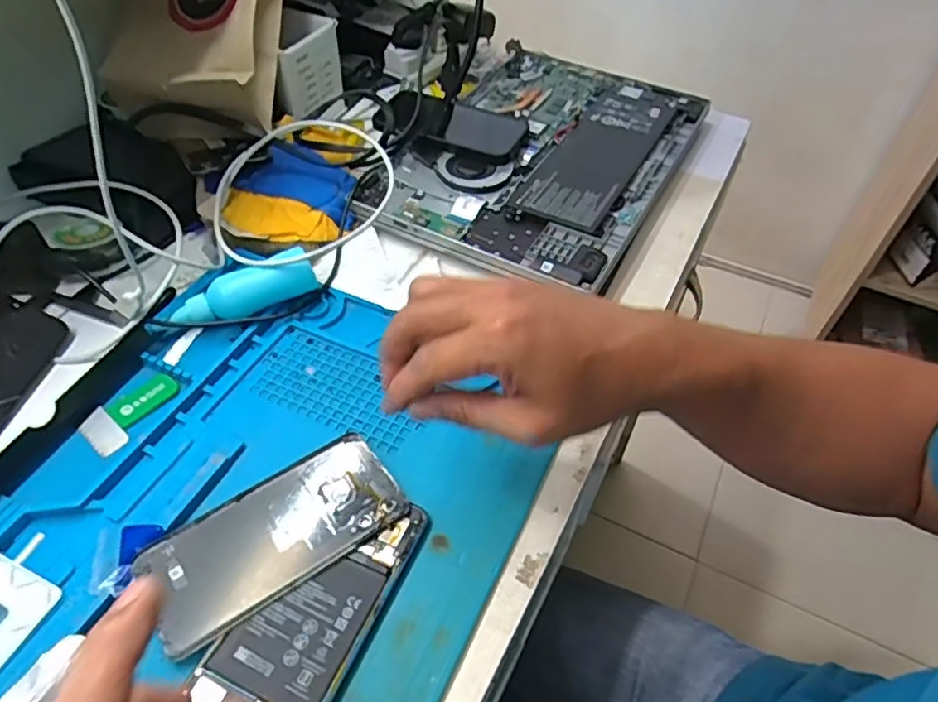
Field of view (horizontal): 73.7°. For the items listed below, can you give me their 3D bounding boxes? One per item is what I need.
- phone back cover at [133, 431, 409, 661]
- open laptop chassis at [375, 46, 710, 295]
[{"bbox_3d":[-0.113,0.106,0.369,0.143,0.004,0.071,-28,55,-24],"label":"phone back cover"},{"bbox_3d":[0.077,-0.206,0.636,0.246,0.021,0.370,24,52,18],"label":"open laptop chassis"}]

